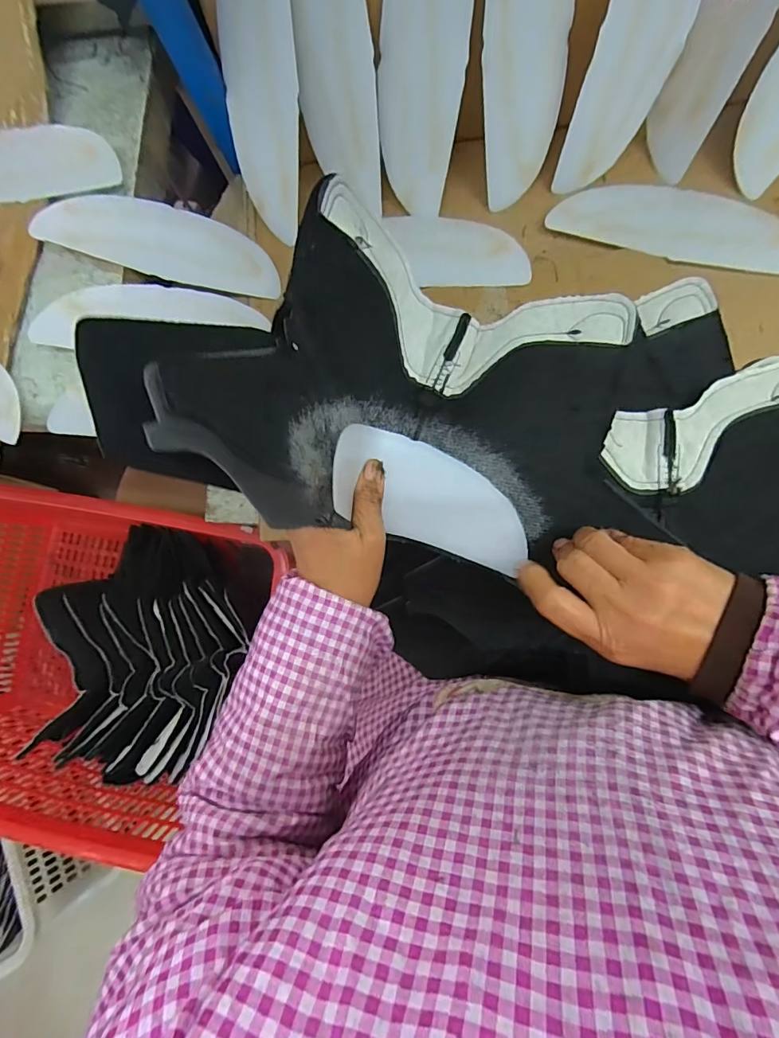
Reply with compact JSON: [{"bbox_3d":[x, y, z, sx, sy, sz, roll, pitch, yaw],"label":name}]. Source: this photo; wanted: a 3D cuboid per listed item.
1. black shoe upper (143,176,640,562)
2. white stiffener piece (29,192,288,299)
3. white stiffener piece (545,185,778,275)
[{"bbox_3d":[0.032,-0.076,0.261,0.216,0.171,0.186,14,87,8],"label":"black shoe upper"},{"bbox_3d":[-0.217,-0.270,0.450,0.211,0.008,0.066,7,91,-18],"label":"white stiffener piece"},{"bbox_3d":[0.261,-0.269,0.416,0.214,0.010,0.068,19,87,8],"label":"white stiffener piece"}]

